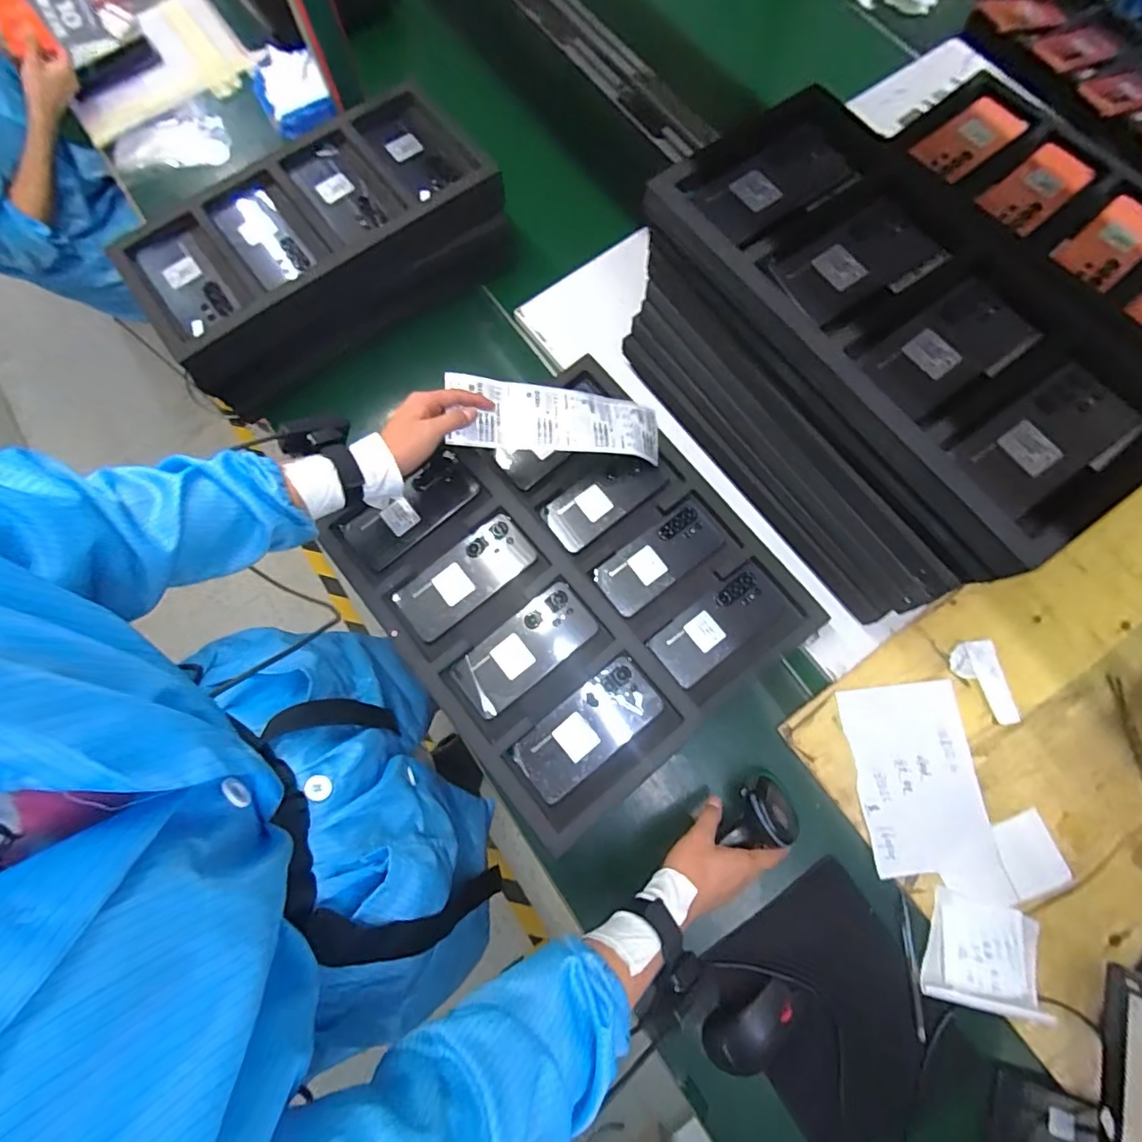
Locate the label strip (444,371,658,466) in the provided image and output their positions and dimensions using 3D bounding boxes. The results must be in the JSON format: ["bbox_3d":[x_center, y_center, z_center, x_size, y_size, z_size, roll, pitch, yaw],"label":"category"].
[{"bbox_3d":[-0.012,-0.188,0.668,0.270,0.027,0.085,1,75,-18],"label":"label strip"}]

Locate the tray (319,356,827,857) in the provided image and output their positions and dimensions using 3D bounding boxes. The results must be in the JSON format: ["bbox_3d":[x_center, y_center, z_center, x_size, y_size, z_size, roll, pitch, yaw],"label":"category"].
[{"bbox_3d":[0.005,0.013,0.668,0.415,0.076,0.452,-38,78,-8],"label":"tray"}]

